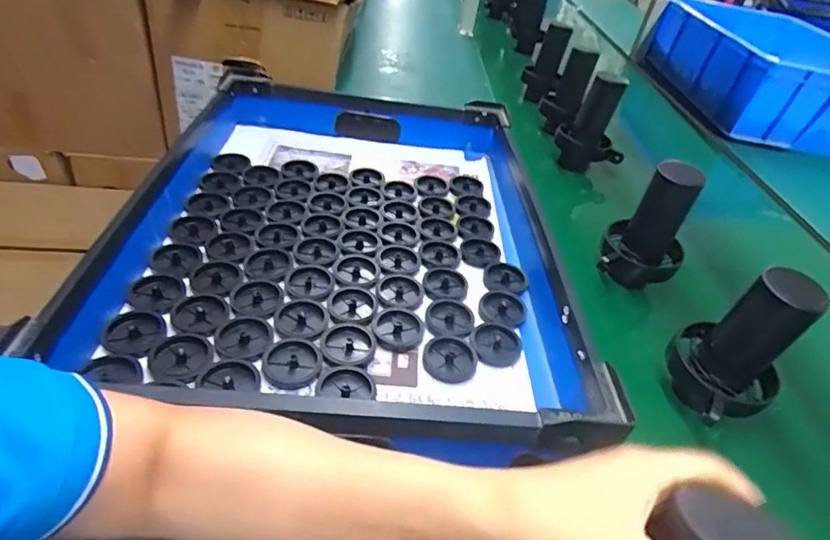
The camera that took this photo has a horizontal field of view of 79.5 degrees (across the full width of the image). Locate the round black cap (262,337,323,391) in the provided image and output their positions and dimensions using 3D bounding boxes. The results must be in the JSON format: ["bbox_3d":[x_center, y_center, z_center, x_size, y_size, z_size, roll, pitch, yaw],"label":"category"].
[{"bbox_3d":[-0.116,0.086,0.470,0.052,0.010,0.051,-2,41,-14],"label":"round black cap"}]

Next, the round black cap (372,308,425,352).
[{"bbox_3d":[-0.017,0.062,0.522,0.053,0.010,0.057,6,40,-5],"label":"round black cap"}]

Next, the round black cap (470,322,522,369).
[{"bbox_3d":[0.085,0.076,0.513,0.053,0.008,0.053,6,40,-5],"label":"round black cap"}]

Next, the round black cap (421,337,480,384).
[{"bbox_3d":[0.035,0.087,0.492,0.052,0.008,0.053,10,39,-1],"label":"round black cap"}]

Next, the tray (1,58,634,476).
[{"bbox_3d":[-0.076,-0.065,0.618,0.475,0.113,0.594,5,40,-6],"label":"tray"}]

